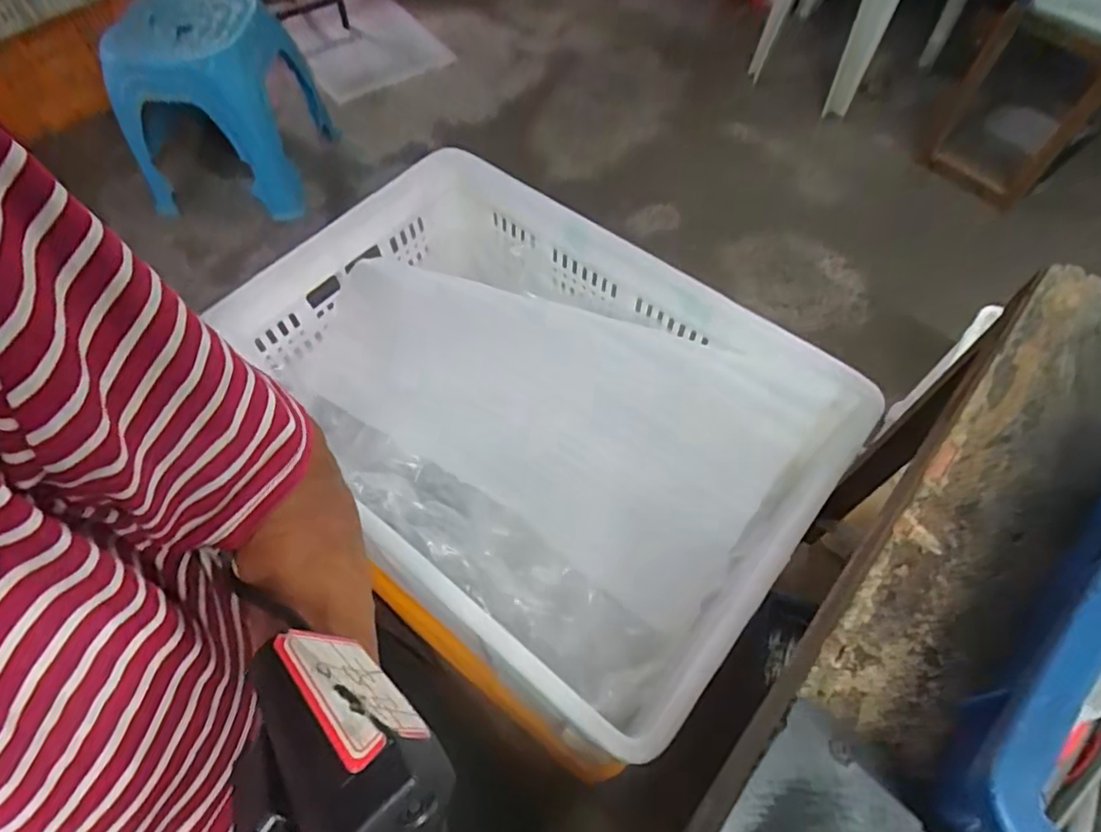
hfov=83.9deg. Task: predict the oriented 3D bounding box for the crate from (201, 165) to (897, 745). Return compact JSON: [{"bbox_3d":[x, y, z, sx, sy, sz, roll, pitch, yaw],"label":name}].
[{"bbox_3d":[-0.028,-0.002,0.540,0.471,0.142,0.332,34,65,17],"label":"crate"}]

